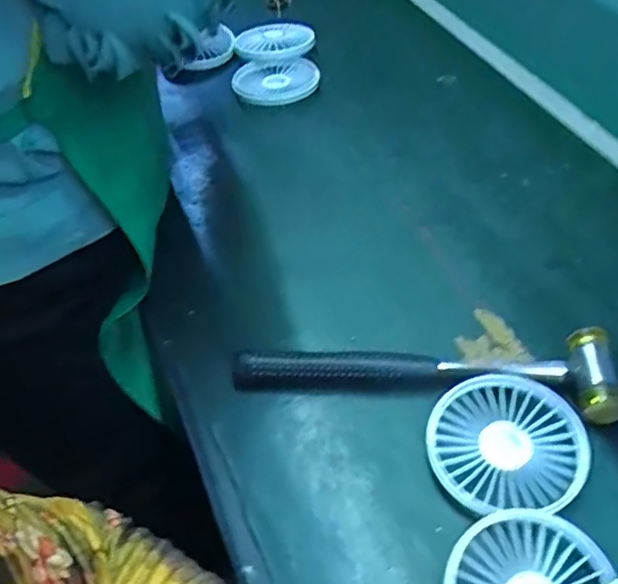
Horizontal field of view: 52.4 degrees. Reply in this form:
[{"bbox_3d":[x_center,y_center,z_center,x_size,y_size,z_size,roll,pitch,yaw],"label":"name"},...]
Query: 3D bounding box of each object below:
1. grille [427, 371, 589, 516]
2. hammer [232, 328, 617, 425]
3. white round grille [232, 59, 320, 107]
[{"bbox_3d":[0.119,0.091,0.379,0.089,0.018,0.083,-3,49,4],"label":"grille"},{"bbox_3d":[0.073,0.048,0.418,0.241,0.023,0.058,3,50,10],"label":"hammer"},{"bbox_3d":[-0.037,-0.231,0.687,0.092,0.024,0.070,-29,52,-18],"label":"white round grille"}]

